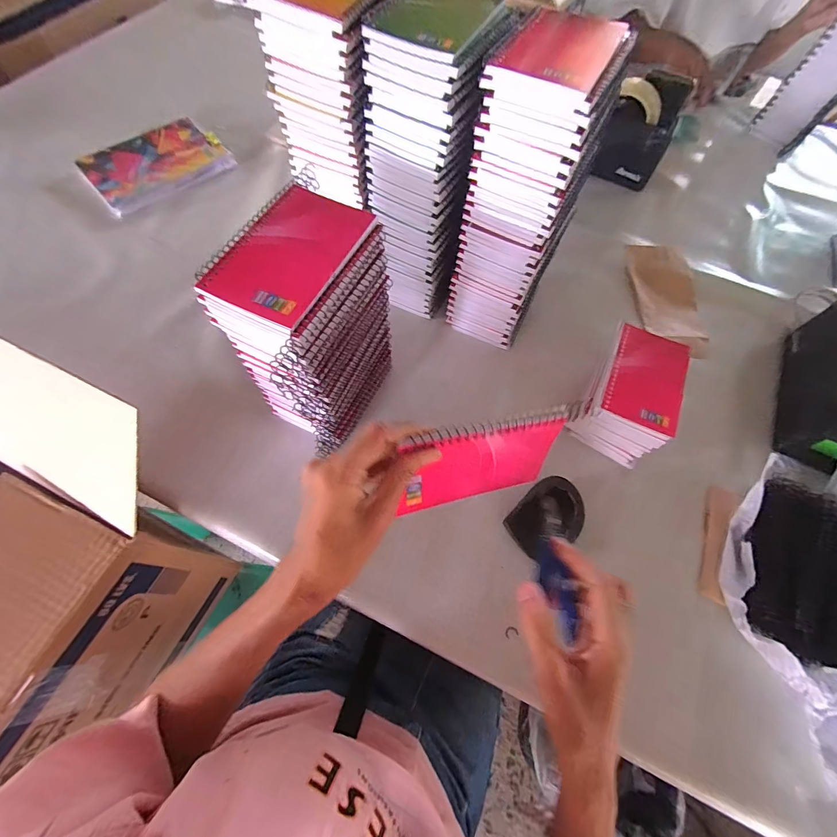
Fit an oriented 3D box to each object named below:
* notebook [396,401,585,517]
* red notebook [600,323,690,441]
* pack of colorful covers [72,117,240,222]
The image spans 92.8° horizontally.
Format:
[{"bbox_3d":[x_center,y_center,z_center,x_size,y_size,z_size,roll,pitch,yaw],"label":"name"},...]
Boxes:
[{"bbox_3d":[0.054,0.031,0.308,0.131,0.083,0.010,-10,45,-15],"label":"notebook"},{"bbox_3d":[0.263,-0.048,0.458,0.082,0.007,0.132,24,66,8],"label":"red notebook"},{"bbox_3d":[-0.415,-0.403,0.631,0.153,0.013,0.203,39,69,15],"label":"pack of colorful covers"}]

